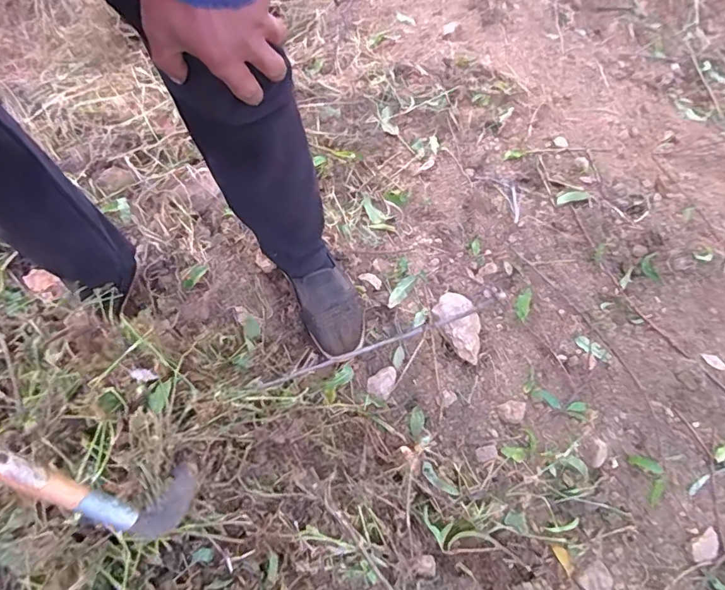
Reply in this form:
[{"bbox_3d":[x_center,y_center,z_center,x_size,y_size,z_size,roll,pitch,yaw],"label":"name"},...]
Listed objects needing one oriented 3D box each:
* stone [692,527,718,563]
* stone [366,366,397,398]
[{"bbox_3d":[0.478,0.349,0.679,0.048,0.009,0.029,-30,71,-12],"label":"stone"},{"bbox_3d":[0.033,0.138,0.770,0.050,0.021,0.036,-35,72,-14],"label":"stone"}]

